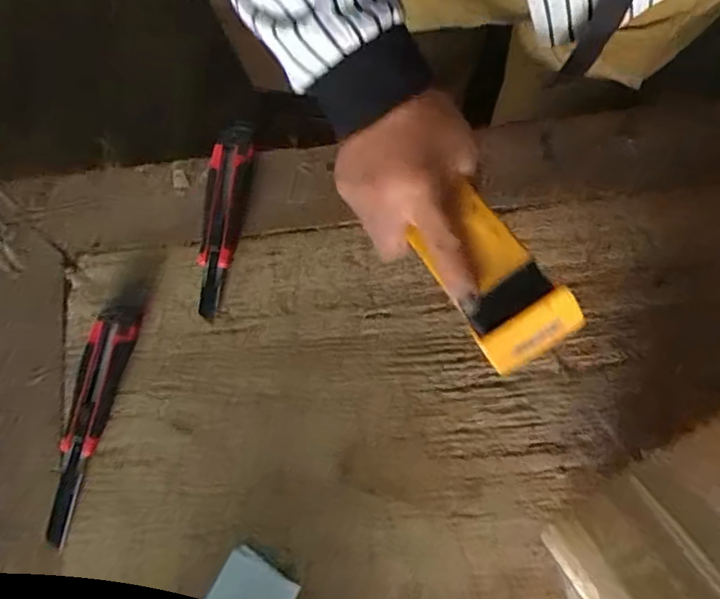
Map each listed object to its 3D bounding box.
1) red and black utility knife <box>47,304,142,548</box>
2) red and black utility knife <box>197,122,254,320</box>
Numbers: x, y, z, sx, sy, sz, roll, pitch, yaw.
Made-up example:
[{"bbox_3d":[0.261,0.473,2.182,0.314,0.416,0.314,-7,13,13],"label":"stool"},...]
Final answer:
[{"bbox_3d":[-0.248,0.109,0.475,0.035,0.019,0.207,14,78,5],"label":"red and black utility knife"},{"bbox_3d":[-0.132,-0.078,0.508,0.041,0.026,0.185,3,78,3],"label":"red and black utility knife"}]

